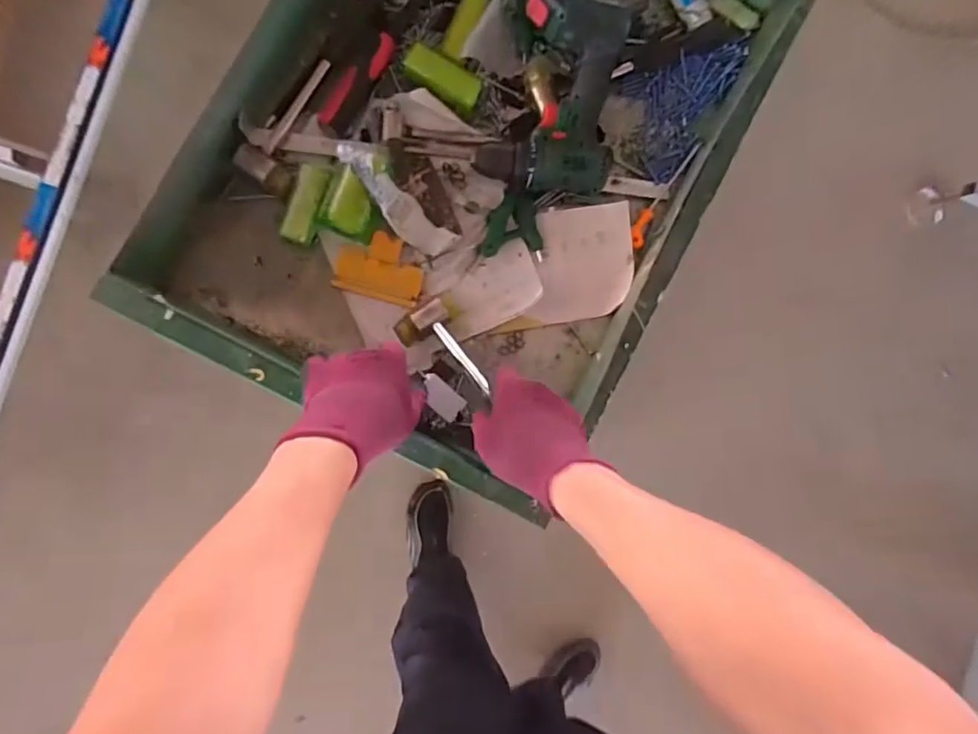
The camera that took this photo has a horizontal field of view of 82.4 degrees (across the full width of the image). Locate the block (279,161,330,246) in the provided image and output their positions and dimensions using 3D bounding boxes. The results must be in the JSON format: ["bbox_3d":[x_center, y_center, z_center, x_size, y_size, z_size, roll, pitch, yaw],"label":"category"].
[{"bbox_3d":[-0.195,-0.174,0.598,0.031,0.025,0.081,20,102,-7],"label":"block"}]

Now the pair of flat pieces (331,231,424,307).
[{"bbox_3d":[-0.120,-0.111,0.624,0.094,0.018,0.068,15,87,-7],"label":"pair of flat pieces"}]

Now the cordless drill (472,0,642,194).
[{"bbox_3d":[0.079,-0.311,0.611,0.145,0.062,0.230,12,100,-8],"label":"cordless drill"}]

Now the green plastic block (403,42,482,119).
[{"bbox_3d":[-0.052,-0.319,0.621,0.087,0.019,0.039,29,86,-7],"label":"green plastic block"}]

